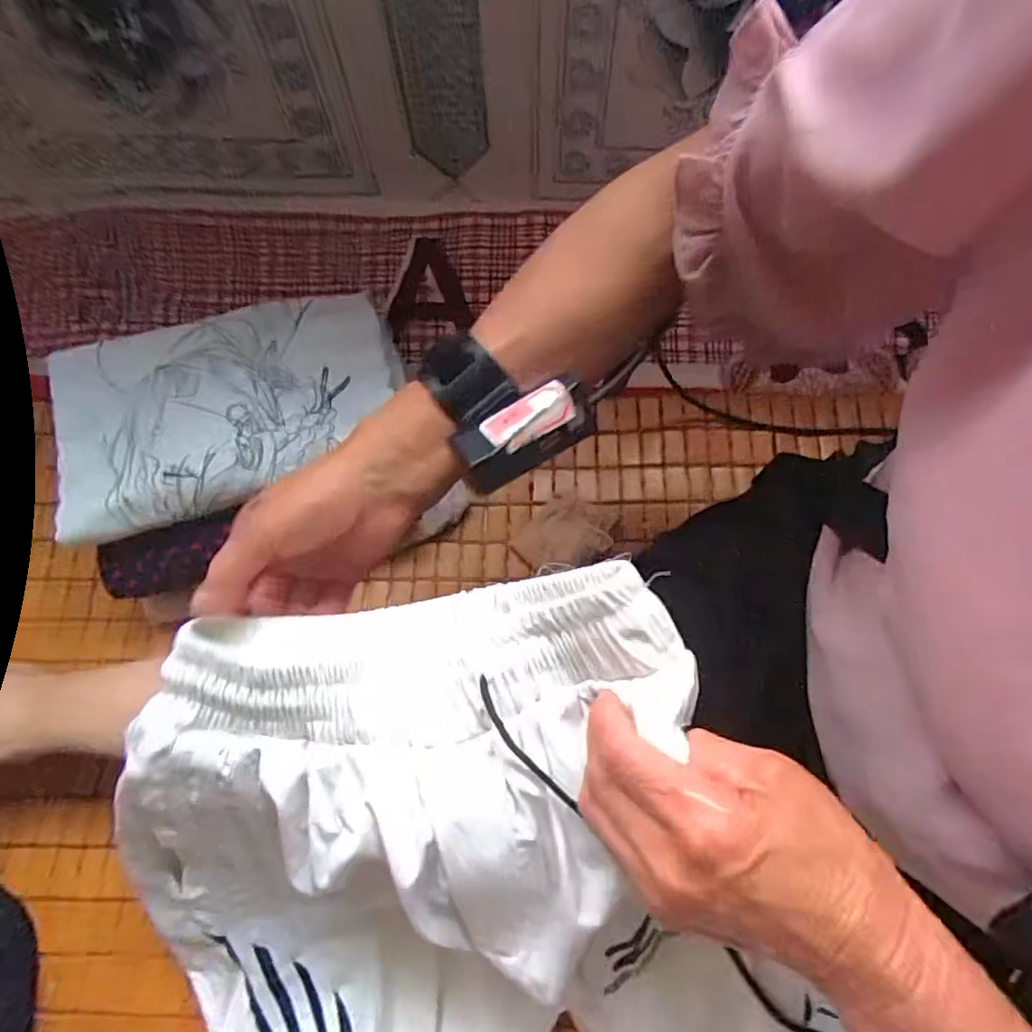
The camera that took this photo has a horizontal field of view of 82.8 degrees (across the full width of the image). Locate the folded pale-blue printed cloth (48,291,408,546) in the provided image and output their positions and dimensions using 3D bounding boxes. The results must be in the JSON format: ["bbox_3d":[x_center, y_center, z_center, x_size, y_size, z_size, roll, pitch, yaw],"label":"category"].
[{"bbox_3d":[-0.218,-0.090,0.448,0.246,0.034,0.158,-18,72,-4],"label":"folded pale-blue printed cloth"}]

